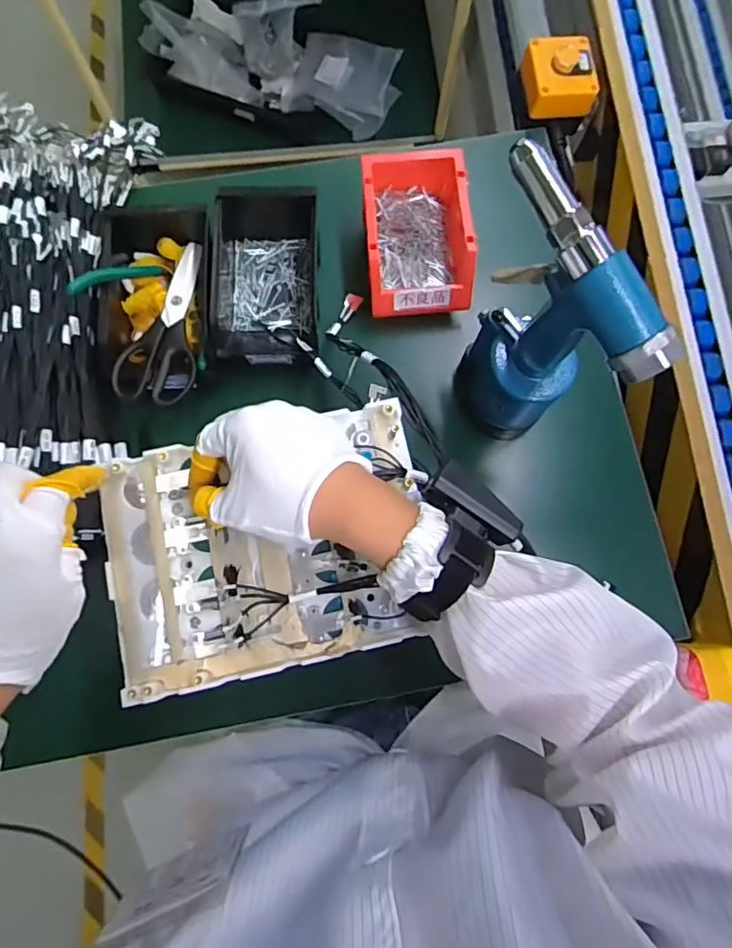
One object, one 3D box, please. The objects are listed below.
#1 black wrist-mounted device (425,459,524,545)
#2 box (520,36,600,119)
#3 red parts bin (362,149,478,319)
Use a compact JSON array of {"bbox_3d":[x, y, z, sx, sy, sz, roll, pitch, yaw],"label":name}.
[{"bbox_3d":[0.074,0.024,0.372,0.068,0.024,0.030,44,81,7],"label":"black wrist-mounted device"},{"bbox_3d":[0.228,-0.467,0.633,0.083,0.042,0.088,-6,79,-2],"label":"box"},{"bbox_3d":[0.051,-0.255,0.569,0.112,0.069,0.168,-4,79,-2],"label":"red parts bin"}]

